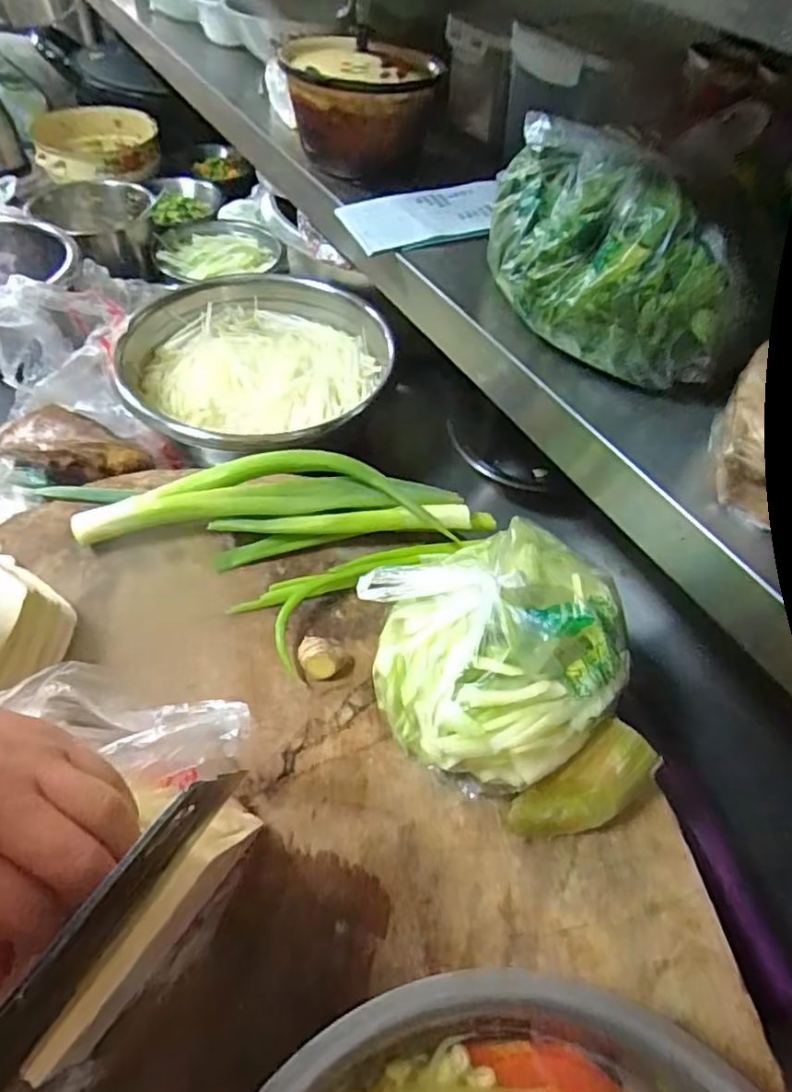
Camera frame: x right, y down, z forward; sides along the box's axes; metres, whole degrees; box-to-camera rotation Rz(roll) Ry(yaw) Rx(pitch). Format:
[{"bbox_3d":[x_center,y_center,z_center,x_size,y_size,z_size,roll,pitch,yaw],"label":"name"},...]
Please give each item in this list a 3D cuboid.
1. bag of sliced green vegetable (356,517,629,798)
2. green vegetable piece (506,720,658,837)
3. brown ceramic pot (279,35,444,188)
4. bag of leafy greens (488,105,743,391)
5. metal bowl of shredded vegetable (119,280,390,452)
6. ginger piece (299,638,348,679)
[{"bbox_3d":[0.063,0.058,0.362,0.151,0.080,0.142,-19,56,-19],"label":"bag of sliced green vegetable"},{"bbox_3d":[0.099,0.129,0.327,0.083,0.023,0.035,-36,59,4],"label":"green vegetable piece"},{"bbox_3d":[-0.032,-0.422,0.594,0.134,0.084,0.138,2,51,-3],"label":"brown ceramic pot"},{"bbox_3d":[0.137,-0.194,0.404,0.187,0.098,0.093,27,54,16],"label":"bag of leafy greens"},{"bbox_3d":[-0.134,-0.171,0.625,0.247,0.069,0.264,1,52,-5],"label":"metal bowl of shredded vegetable"},{"bbox_3d":[-0.045,0.069,0.383,0.029,0.018,0.023,-3,52,-8],"label":"ginger piece"}]

